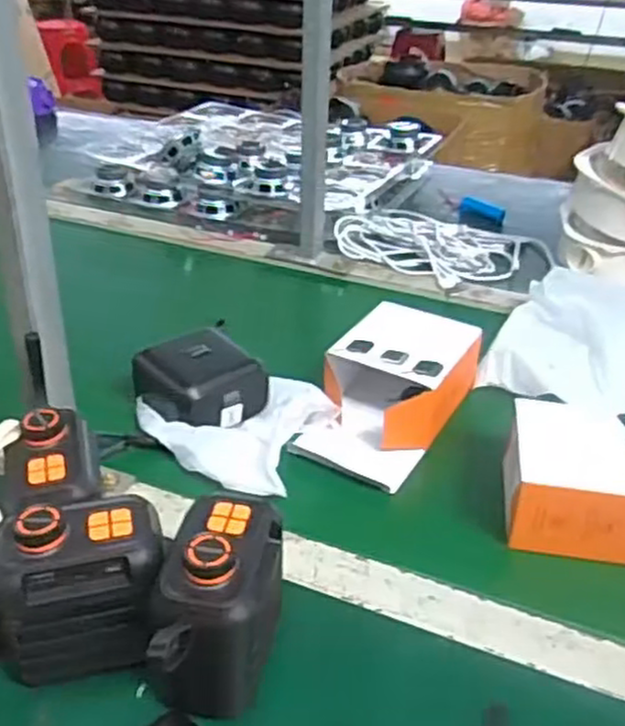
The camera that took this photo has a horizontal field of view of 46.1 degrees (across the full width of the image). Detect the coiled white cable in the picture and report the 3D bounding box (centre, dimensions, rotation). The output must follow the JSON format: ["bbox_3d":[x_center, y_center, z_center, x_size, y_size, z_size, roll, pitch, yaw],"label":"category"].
[{"bbox_3d":[0.145,-0.148,0.911,0.210,0.034,0.156,17,35,27],"label":"coiled white cable"}]

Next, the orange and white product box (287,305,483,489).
[{"bbox_3d":[0.065,0.024,0.621,0.100,0.075,0.172,17,35,27],"label":"orange and white product box"}]

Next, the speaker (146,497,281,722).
[{"bbox_3d":[-0.048,0.129,0.391,0.051,0.094,0.093,7,32,13],"label":"speaker"}]

